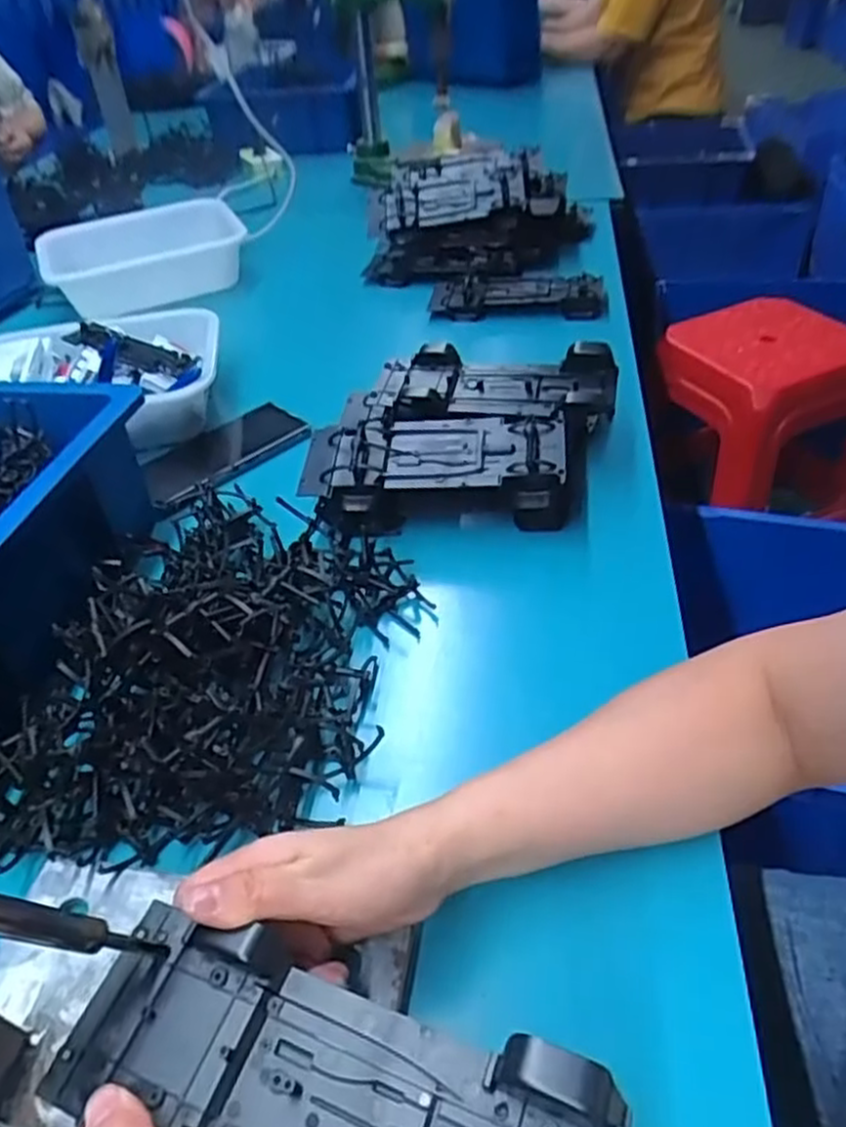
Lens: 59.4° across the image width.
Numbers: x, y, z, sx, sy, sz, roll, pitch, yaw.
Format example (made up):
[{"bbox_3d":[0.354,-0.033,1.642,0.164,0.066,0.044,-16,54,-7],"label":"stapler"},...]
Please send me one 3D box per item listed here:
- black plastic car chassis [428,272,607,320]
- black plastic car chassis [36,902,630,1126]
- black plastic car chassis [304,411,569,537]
[{"bbox_3d":[0.106,-0.304,0.838,0.192,0.028,0.081,3,42,9],"label":"black plastic car chassis"},{"bbox_3d":[-0.035,0.174,0.244,0.188,0.025,0.073,11,44,22],"label":"black plastic car chassis"},{"bbox_3d":[0.009,-0.069,0.557,0.196,0.058,0.087,-1,41,5],"label":"black plastic car chassis"}]

